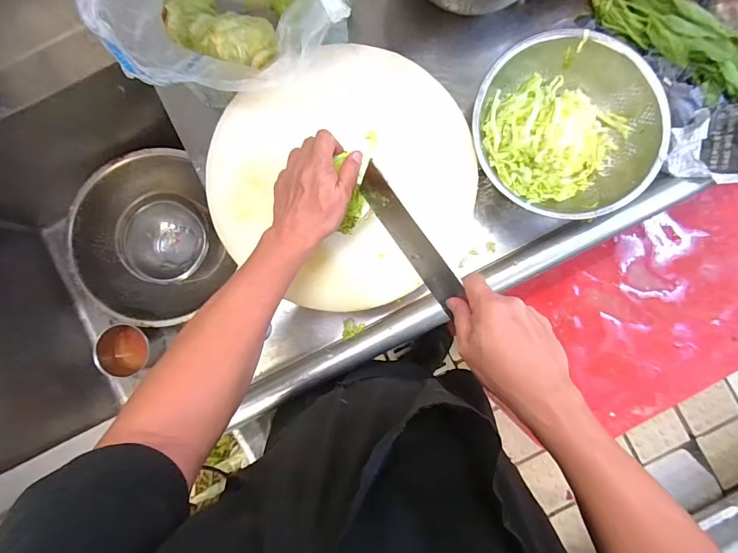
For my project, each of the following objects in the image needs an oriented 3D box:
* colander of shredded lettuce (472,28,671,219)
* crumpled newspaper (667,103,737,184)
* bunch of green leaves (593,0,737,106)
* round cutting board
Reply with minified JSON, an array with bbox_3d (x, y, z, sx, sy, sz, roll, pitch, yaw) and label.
[{"bbox_3d":[0.265,-0.204,0.569,0.239,0.101,0.251,0,87,1],"label":"colander of shredded lettuce"},{"bbox_3d":[0.498,-0.185,0.550,0.110,0.059,0.109,5,87,1],"label":"crumpled newspaper"},{"bbox_3d":[0.459,-0.362,0.583,0.263,0.031,0.096,42,88,3],"label":"bunch of green leaves"},{"bbox_3d":[-0.030,-0.124,0.521,0.345,0.035,0.325,0,89,-2],"label":"round cutting board"}]

